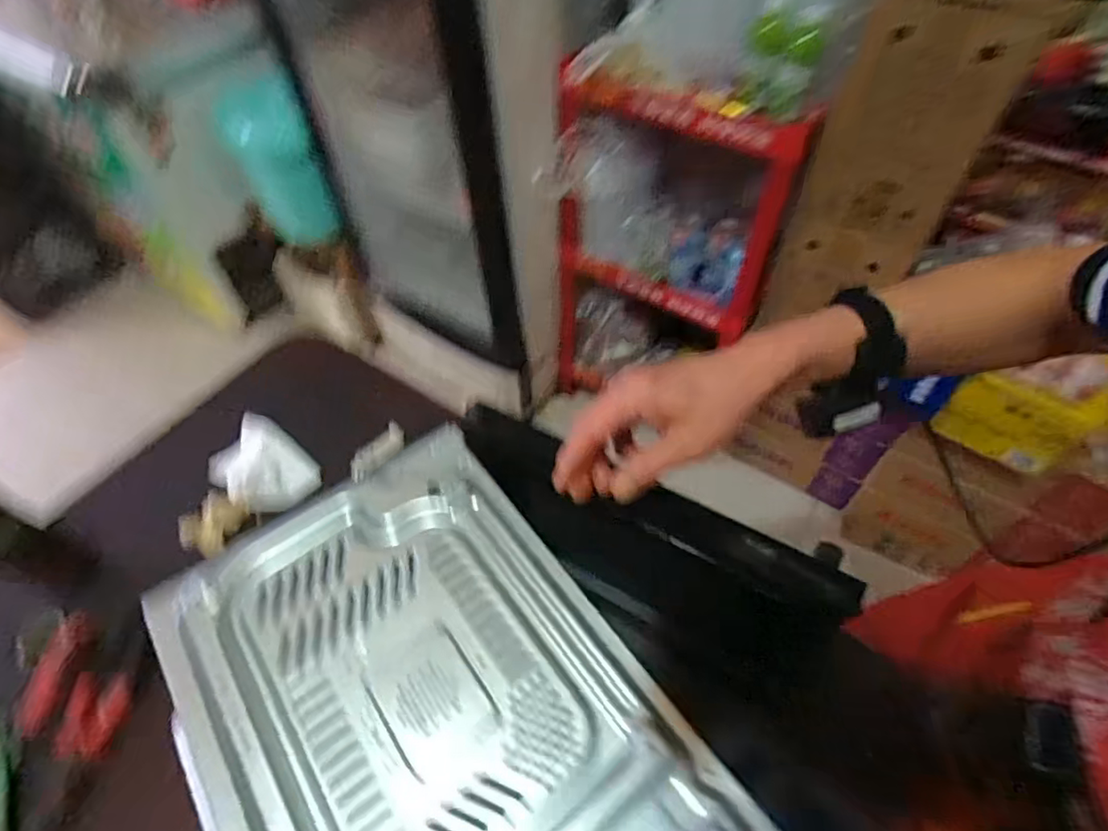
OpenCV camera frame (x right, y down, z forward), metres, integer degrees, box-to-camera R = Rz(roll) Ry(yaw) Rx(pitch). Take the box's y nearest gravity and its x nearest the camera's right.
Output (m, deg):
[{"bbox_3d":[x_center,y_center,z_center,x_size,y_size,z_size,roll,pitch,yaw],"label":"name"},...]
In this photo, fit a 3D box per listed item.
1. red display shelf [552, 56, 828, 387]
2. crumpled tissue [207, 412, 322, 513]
[{"bbox_3d":[0.215,-0.322,1.271,0.436,0.724,0.190,6,54,6],"label":"red display shelf"},{"bbox_3d":[-0.371,0.067,0.738,0.131,0.041,0.100,30,60,22],"label":"crumpled tissue"}]

